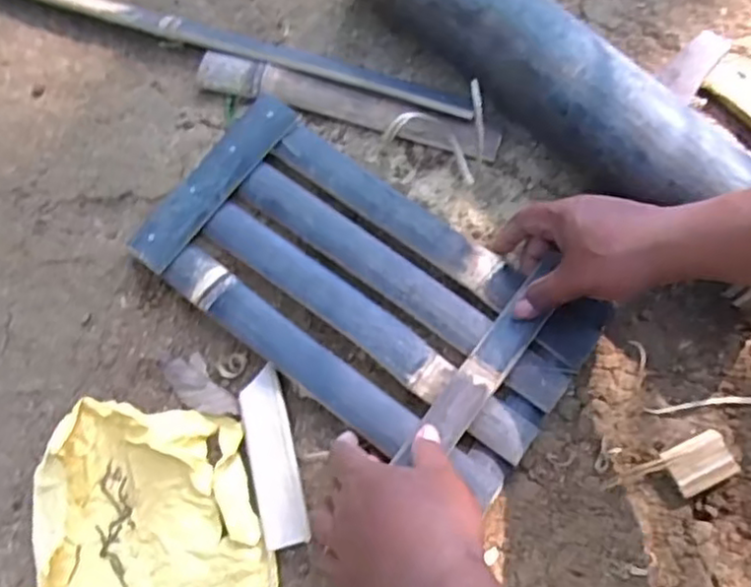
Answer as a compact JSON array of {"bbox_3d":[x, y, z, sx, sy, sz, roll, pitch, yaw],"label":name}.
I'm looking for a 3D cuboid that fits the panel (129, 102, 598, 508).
[{"bbox_3d":[-0.009,-0.007,0.543,0.341,0.027,0.187,36,74,10],"label":"panel"}]

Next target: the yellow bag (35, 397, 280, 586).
[{"bbox_3d":[-0.158,0.158,0.496,0.165,0.023,0.148,0,71,-2],"label":"yellow bag"}]

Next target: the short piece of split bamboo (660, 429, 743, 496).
[{"bbox_3d":[0.249,0.129,0.523,0.050,0.012,0.036,-22,73,-9],"label":"short piece of split bamboo"}]

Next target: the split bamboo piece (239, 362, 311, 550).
[{"bbox_3d":[-0.078,0.121,0.509,0.036,0.016,0.129,-13,72,-6],"label":"split bamboo piece"}]

